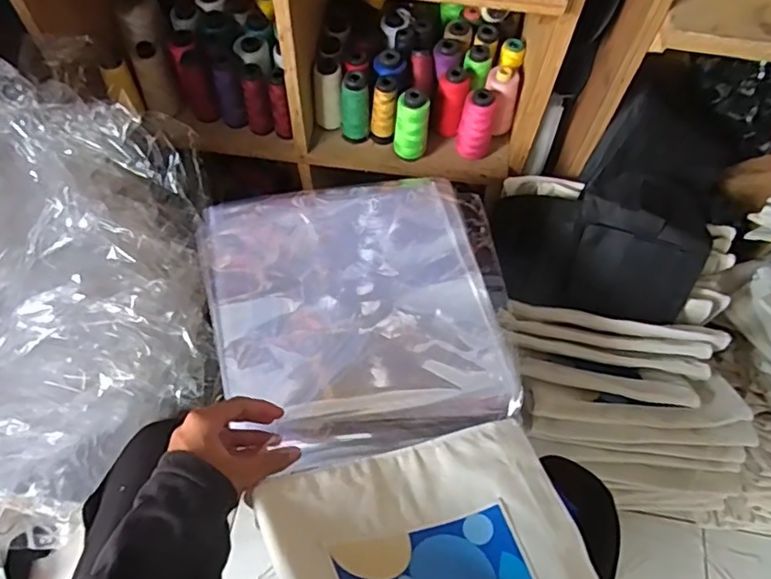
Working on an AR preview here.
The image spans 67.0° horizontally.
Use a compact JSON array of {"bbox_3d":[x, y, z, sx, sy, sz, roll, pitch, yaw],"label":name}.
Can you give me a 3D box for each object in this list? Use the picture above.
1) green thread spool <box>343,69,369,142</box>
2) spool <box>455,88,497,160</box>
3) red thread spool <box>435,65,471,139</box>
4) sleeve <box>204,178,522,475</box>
[{"bbox_3d":[-0.046,-0.278,0.893,0.044,0.110,0.036,-5,62,-5],"label":"green thread spool"},{"bbox_3d":[0.140,-0.252,0.885,0.053,0.107,0.047,14,62,5],"label":"spool"},{"bbox_3d":[0.100,-0.283,0.895,0.047,0.095,0.054,9,62,2],"label":"red thread spool"},{"bbox_3d":[-0.025,0.013,0.632,0.305,0.027,0.306,-10,65,-5],"label":"sleeve"}]

